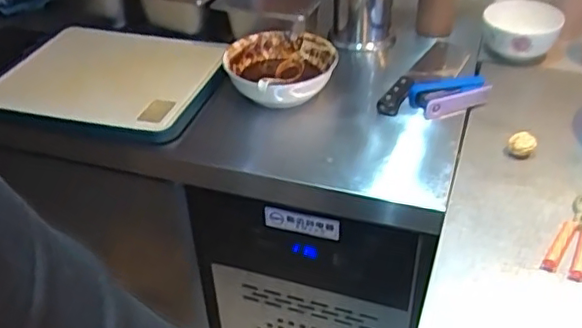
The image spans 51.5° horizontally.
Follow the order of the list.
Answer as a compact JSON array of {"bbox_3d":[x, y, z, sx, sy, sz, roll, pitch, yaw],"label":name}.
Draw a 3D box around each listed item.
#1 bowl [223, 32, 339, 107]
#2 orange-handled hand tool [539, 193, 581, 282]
[{"bbox_3d":[-0.016,-0.144,0.976,0.172,0.071,0.171,-3,39,2],"label":"bowl"},{"bbox_3d":[0.349,0.081,0.726,0.043,0.012,0.161,22,46,29],"label":"orange-handled hand tool"}]

